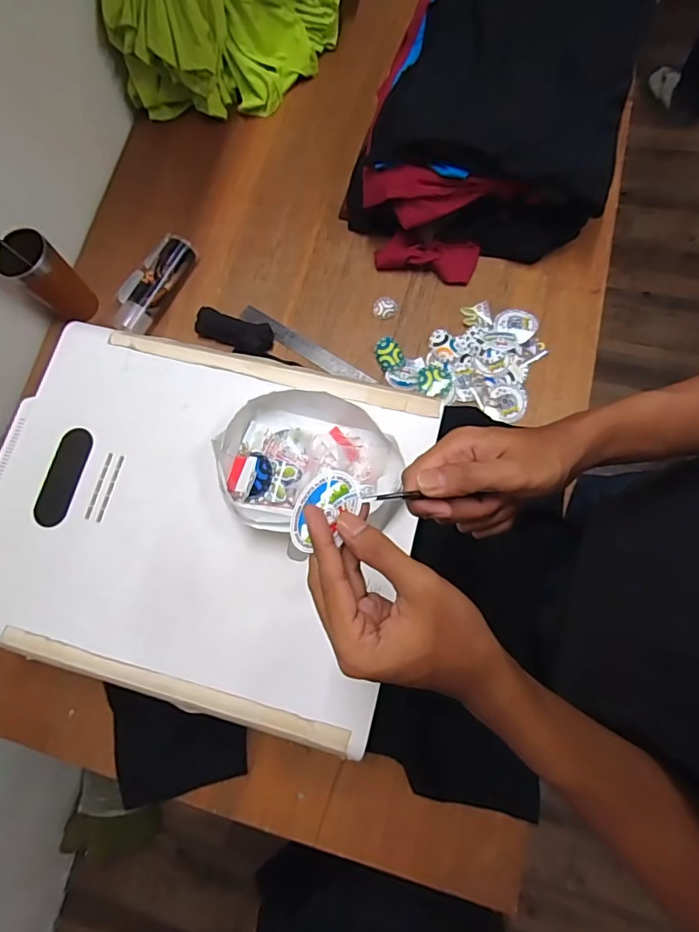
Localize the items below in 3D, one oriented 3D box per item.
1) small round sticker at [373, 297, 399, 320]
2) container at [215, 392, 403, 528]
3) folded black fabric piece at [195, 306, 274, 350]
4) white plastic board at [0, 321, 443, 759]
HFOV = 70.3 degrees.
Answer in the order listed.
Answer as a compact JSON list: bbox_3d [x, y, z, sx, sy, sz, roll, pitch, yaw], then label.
[{"bbox_3d":[0.057,-0.254,0.796,0.038,0.006,0.036,0,76,-1],"label":"small round sticker"},{"bbox_3d":[-0.045,-0.005,0.551,0.198,0.048,0.161,7,76,0],"label":"container"},{"bbox_3d":[-0.183,-0.218,0.795,0.127,0.029,0.050,21,76,4],"label":"folded black fabric piece"},{"bbox_3d":[-0.185,0.052,0.576,0.500,0.017,0.392,13,79,8],"label":"white plastic board"}]

